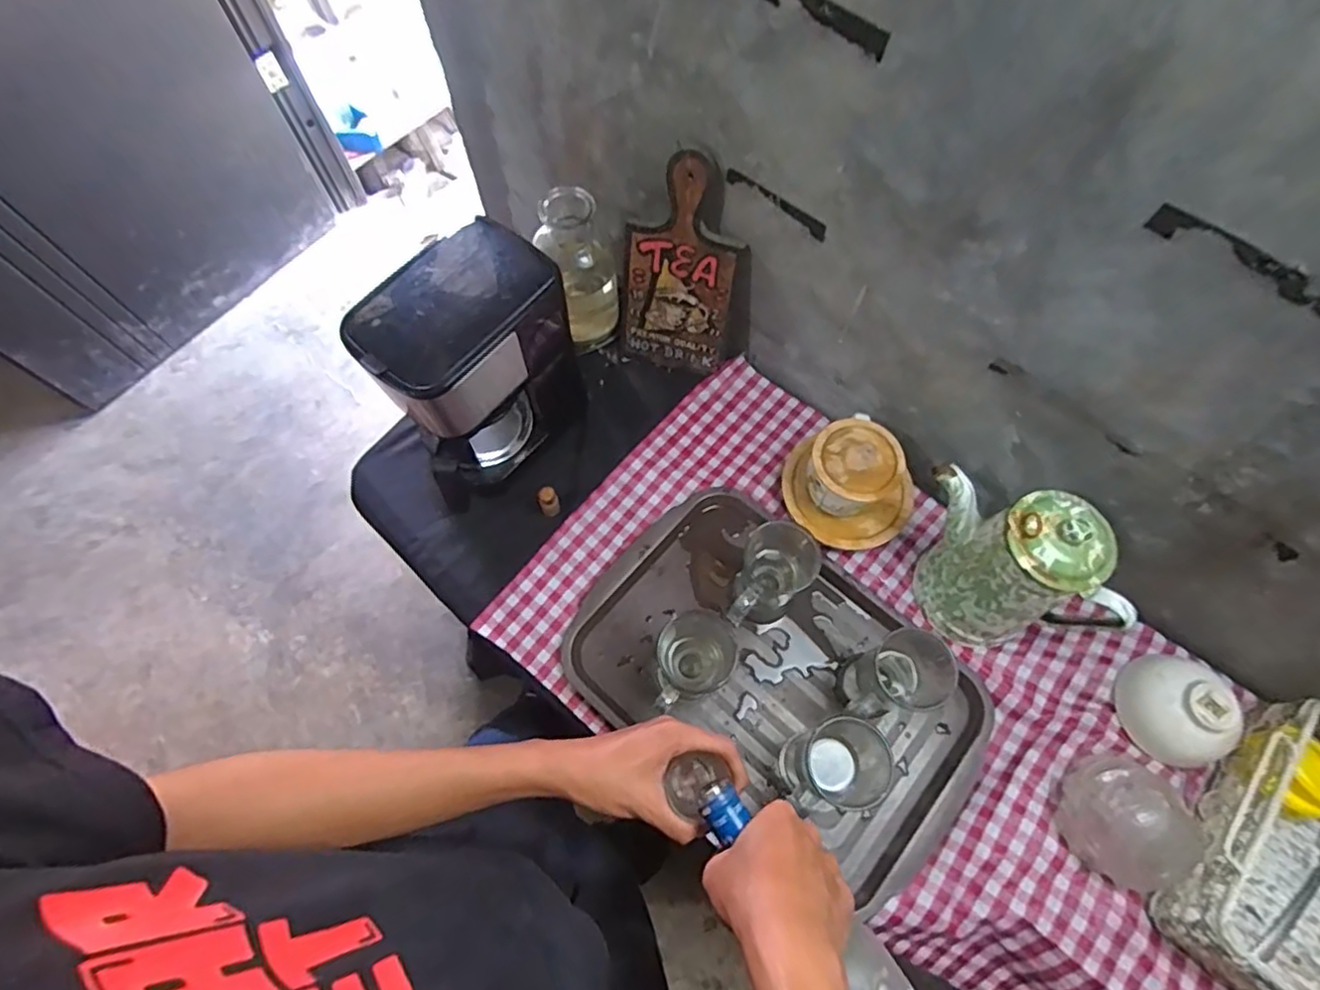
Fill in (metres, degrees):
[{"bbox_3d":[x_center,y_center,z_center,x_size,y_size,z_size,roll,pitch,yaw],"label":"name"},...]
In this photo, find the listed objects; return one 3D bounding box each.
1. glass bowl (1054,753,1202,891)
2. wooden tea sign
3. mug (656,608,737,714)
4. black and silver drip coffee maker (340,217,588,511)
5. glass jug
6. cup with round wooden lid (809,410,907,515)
[{"bbox_3d":[0.452,0.308,0.605,0.110,0.072,0.108,0,67,0],"label":"glass bowl"},{"bbox_3d":[0.025,-0.267,0.777,0.131,0.272,0.010,16,53,7],"label":"wooden tea sign"},{"bbox_3d":[0.030,0.177,0.680,0.098,0.117,0.073,-28,70,-12],"label":"mug"},{"bbox_3d":[-0.197,-0.134,0.730,0.130,0.265,0.243,35,71,13],"label":"black and silver drip coffee maker"},{"bbox_3d":[-0.102,-0.293,0.834,0.093,0.199,0.100,-31,70,-13],"label":"glass jug"},{"bbox_3d":[0.224,-0.032,0.755,0.100,0.083,0.119,26,69,10],"label":"cup with round wooden lid"}]

